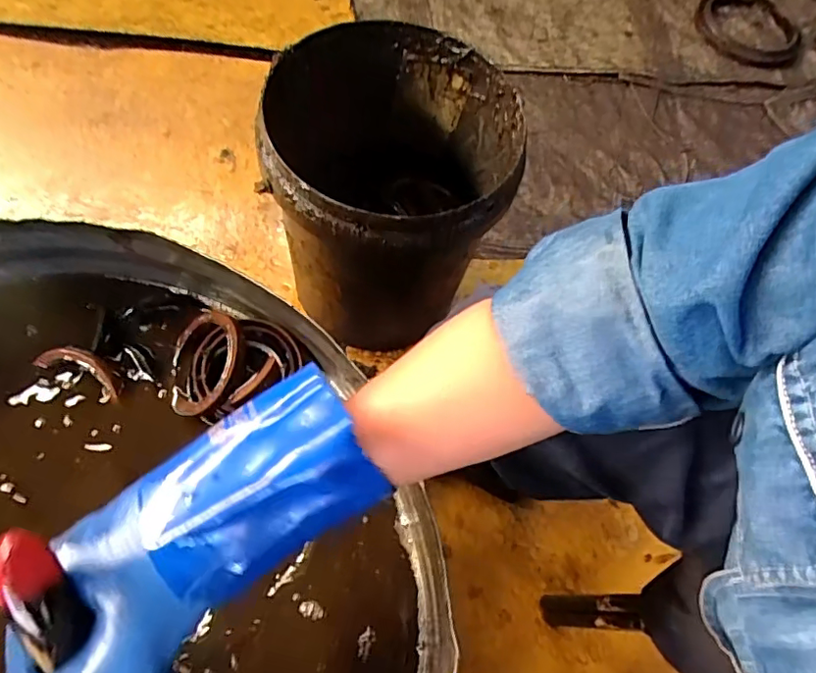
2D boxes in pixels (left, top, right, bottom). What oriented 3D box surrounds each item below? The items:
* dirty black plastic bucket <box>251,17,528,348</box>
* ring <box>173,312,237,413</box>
[{"bbox_3d":[-0.020,-0.157,0.688,0.258,0.295,0.252,3,65,-6],"label":"dirty black plastic bucket"},{"bbox_3d":[-0.166,0.020,0.454,0.072,0.010,0.087,-20,64,27],"label":"ring"}]

